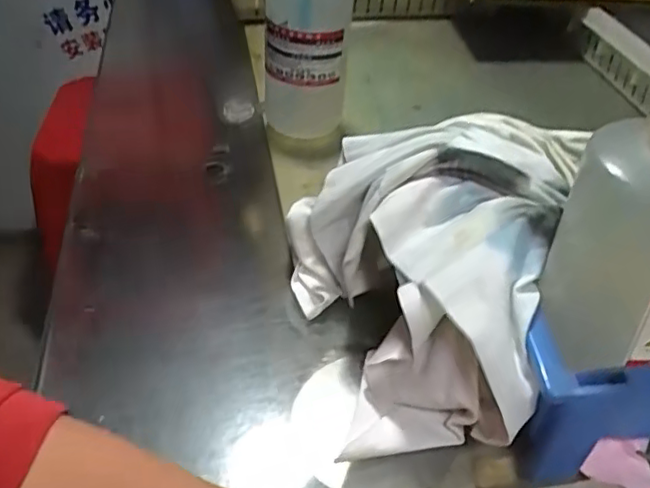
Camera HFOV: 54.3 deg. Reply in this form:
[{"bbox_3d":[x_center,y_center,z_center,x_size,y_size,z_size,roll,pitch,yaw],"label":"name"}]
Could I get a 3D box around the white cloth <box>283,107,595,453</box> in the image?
[{"bbox_3d":[0.053,0.012,0.360,0.154,0.115,0.189,6,41,1],"label":"white cloth"}]

